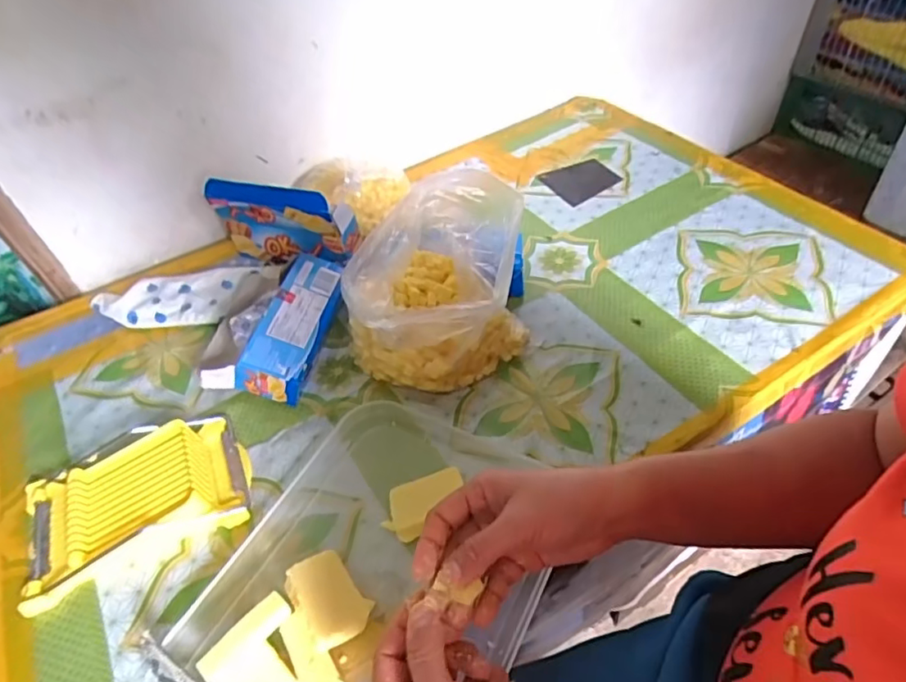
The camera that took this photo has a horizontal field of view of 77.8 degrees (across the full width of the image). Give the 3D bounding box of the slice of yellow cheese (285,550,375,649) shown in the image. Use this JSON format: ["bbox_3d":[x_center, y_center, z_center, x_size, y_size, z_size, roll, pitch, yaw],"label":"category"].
[{"bbox_3d":[-0.098,0.202,0.441,0.051,0.014,0.068,-6,47,-49],"label":"slice of yellow cheese"}]

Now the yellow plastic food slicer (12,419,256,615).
[{"bbox_3d":[-0.294,0.142,0.522,0.190,0.038,0.123,-23,49,-14],"label":"yellow plastic food slicer"}]

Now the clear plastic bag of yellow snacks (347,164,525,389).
[{"bbox_3d":[-0.016,-0.054,0.568,0.170,0.172,0.163,-4,47,3],"label":"clear plastic bag of yellow snacks"}]

